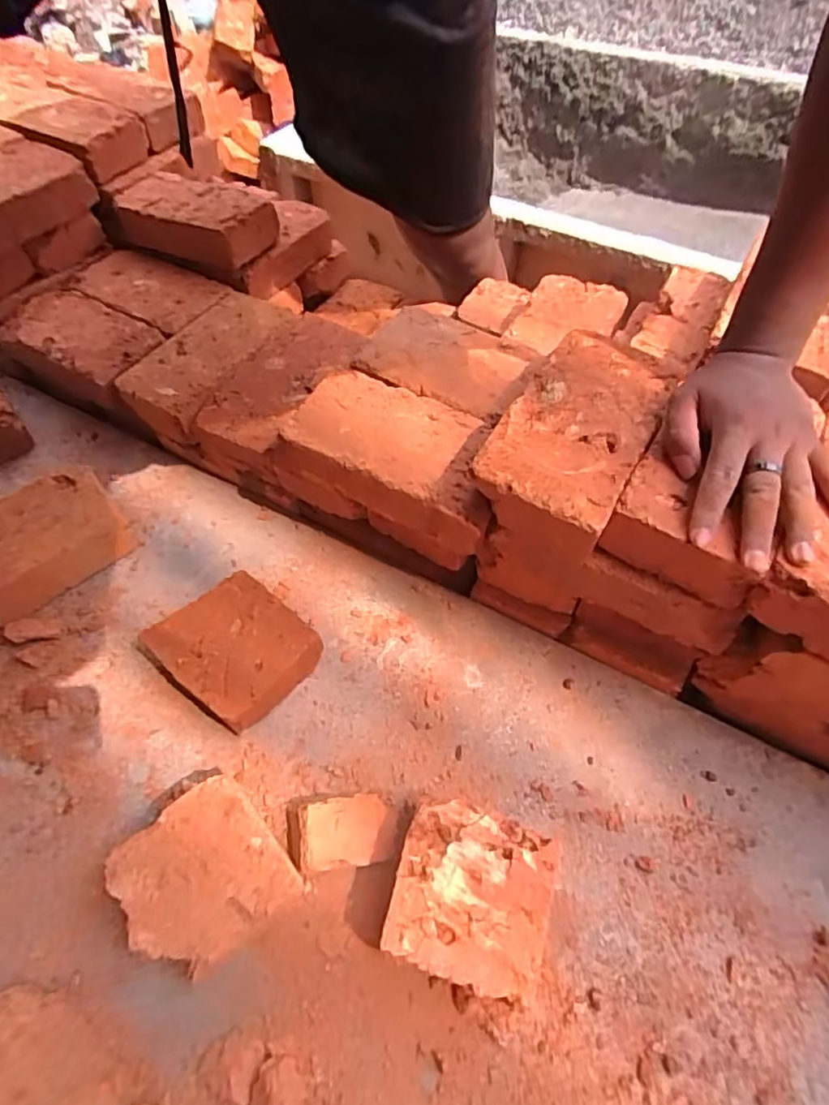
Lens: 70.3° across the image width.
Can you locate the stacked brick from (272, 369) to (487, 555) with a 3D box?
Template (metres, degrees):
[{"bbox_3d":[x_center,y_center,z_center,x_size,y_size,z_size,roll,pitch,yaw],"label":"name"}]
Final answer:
[{"bbox_3d":[-0.018,-0.086,0.531,0.200,0.066,0.102,26,61,17],"label":"stacked brick"}]

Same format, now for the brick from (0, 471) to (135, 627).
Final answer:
[{"bbox_3d":[-0.367,-0.015,0.586,0.147,0.063,0.115,-33,62,-21],"label":"brick"}]

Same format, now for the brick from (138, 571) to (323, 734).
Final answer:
[{"bbox_3d":[-0.153,0.085,0.519,0.120,0.058,0.106,34,61,21],"label":"brick"}]

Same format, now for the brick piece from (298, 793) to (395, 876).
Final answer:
[{"bbox_3d":[-0.051,0.213,0.448,0.072,0.019,0.048,4,55,-24],"label":"brick piece"}]

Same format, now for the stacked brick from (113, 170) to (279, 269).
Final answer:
[{"bbox_3d":[-0.279,-0.430,0.750,0.190,0.055,0.103,23,60,16],"label":"stacked brick"}]

